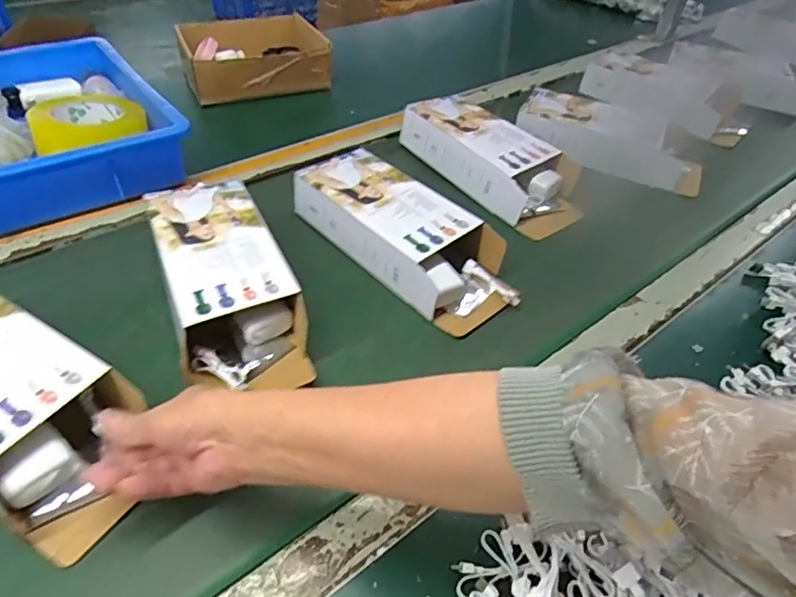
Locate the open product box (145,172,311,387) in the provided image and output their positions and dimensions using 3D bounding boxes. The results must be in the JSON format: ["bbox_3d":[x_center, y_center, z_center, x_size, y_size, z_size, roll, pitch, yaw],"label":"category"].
[{"bbox_3d":[-0.157,-0.016,0.499,0.105,0.057,0.252,-17,54,-17],"label":"open product box"}]

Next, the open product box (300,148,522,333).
[{"bbox_3d":[0.008,-0.070,0.570,0.115,0.063,0.256,-35,61,-28],"label":"open product box"}]

